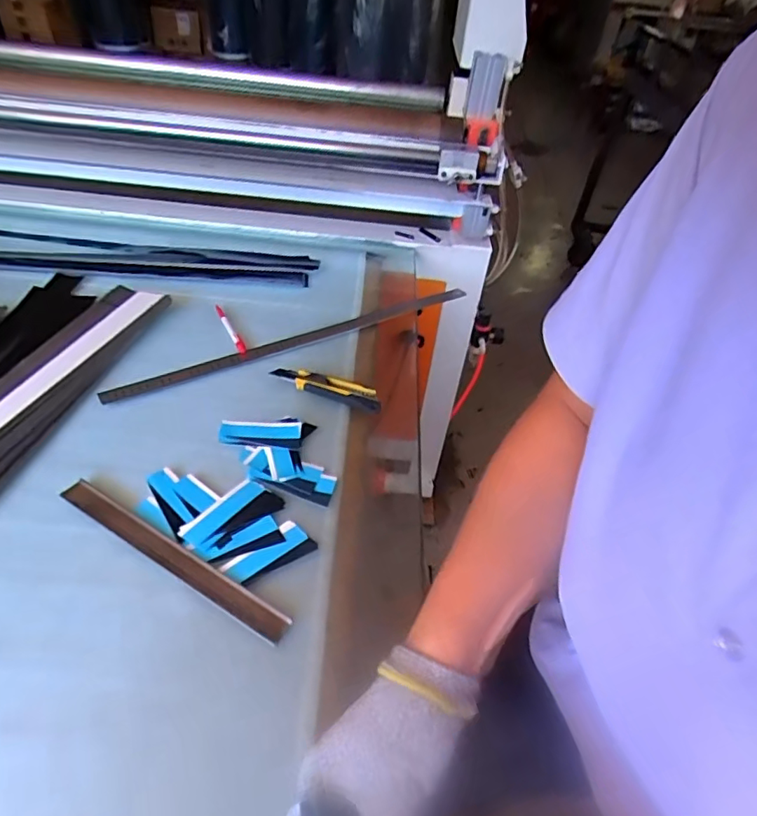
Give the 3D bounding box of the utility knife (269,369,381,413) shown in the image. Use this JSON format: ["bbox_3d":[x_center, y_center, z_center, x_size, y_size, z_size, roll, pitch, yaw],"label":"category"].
[{"bbox_3d":[-0.071,-0.031,0.750,0.157,0.030,0.029,17,43,11],"label":"utility knife"}]

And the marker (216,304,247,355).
[{"bbox_3d":[-0.228,-0.125,0.840,0.012,0.016,0.129,-16,47,-24],"label":"marker"}]

